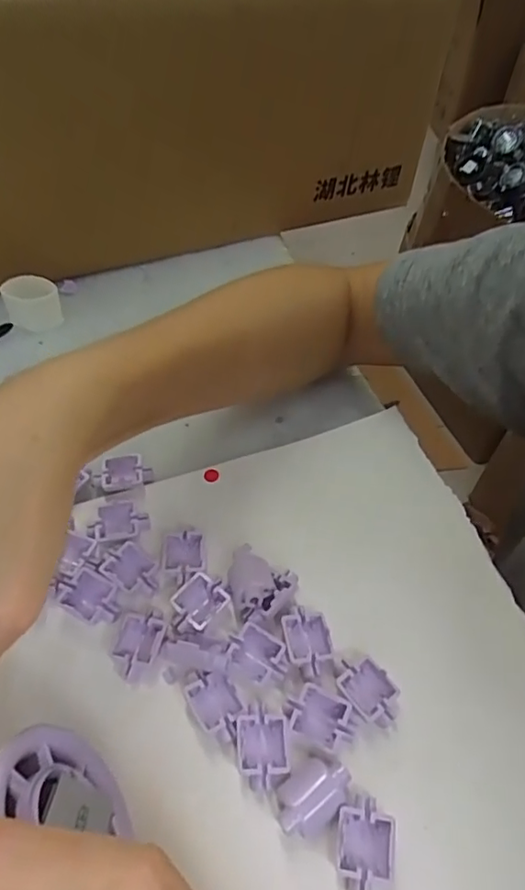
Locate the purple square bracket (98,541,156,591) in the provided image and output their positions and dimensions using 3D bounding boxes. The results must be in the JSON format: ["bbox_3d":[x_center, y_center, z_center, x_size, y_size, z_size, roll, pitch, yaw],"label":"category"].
[{"bbox_3d":[-0.060,0.056,0.259,0.026,0.008,0.019,25,55,16],"label":"purple square bracket"}]

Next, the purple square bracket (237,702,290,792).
[{"bbox_3d":[0.000,0.114,0.216,0.019,0.005,0.027,-2,52,-5],"label":"purple square bracket"}]

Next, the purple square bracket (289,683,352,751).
[{"bbox_3d":[0.022,0.106,0.223,0.024,0.011,0.017,21,54,14],"label":"purple square bracket"}]

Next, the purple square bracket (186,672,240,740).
[{"bbox_3d":[-0.018,0.104,0.227,0.016,0.009,0.026,-25,57,-21],"label":"purple square bracket"}]

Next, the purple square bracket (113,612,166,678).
[{"bbox_3d":[-0.052,0.084,0.239,0.018,0.008,0.025,14,52,8],"label":"purple square bracket"}]

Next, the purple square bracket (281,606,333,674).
[{"bbox_3d":[0.019,0.082,0.241,0.018,0.010,0.026,-10,53,-11],"label":"purple square bracket"}]

